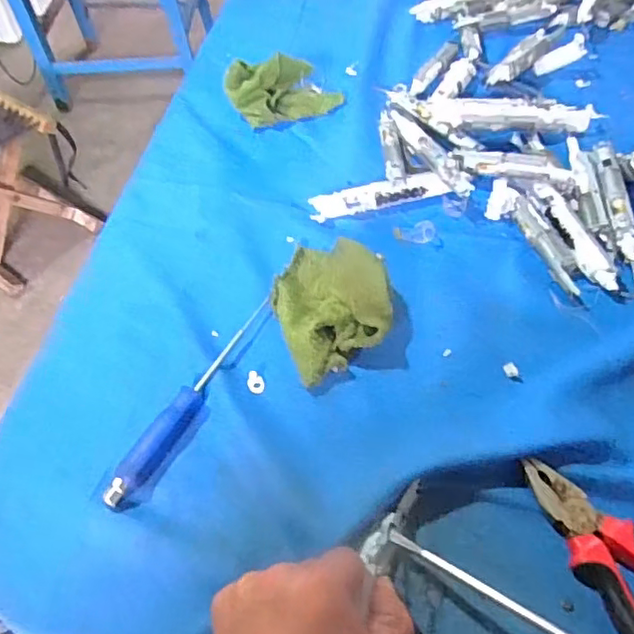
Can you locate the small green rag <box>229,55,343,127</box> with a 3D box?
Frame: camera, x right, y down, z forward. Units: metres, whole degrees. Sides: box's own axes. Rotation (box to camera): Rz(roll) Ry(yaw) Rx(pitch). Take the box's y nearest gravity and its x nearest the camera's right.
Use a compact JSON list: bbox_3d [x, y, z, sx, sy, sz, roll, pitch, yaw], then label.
[{"bbox_3d":[-0.034,-0.233,0.633,0.121,0.045,0.050,-5,53,0],"label":"small green rag"}]

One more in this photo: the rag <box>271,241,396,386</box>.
[{"bbox_3d":[0.009,-0.018,0.474,0.084,0.039,0.120,-18,54,-10],"label":"rag"}]

